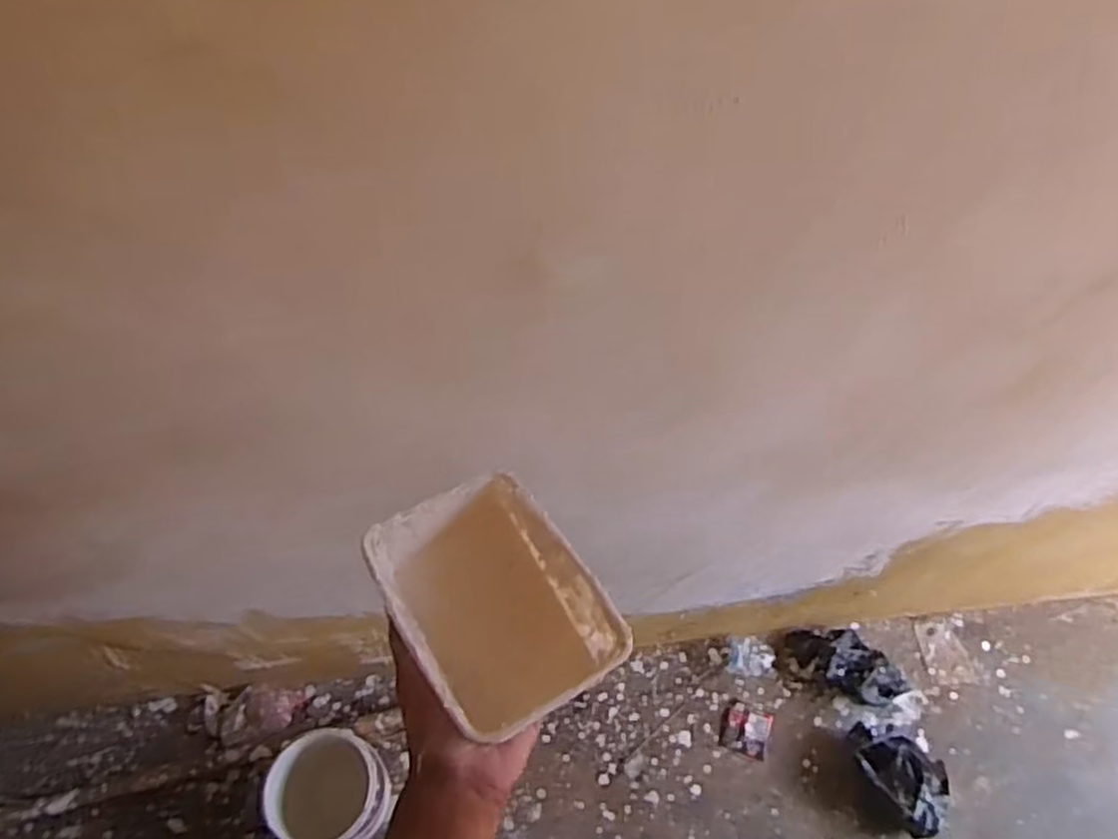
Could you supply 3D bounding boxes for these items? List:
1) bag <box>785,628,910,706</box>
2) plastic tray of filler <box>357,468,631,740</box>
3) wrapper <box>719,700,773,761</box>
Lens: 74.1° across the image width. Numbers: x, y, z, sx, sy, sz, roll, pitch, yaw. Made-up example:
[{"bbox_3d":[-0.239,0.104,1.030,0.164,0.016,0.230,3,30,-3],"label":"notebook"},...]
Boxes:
[{"bbox_3d":[0.574,0.489,1.476,0.247,0.079,0.110,27,62,15],"label":"bag"},{"bbox_3d":[-0.045,0.119,0.501,0.121,0.060,0.161,-29,64,-17],"label":"plastic tray of filler"},{"bbox_3d":[0.368,0.610,1.457,0.093,0.015,0.088,18,60,10],"label":"wrapper"}]

